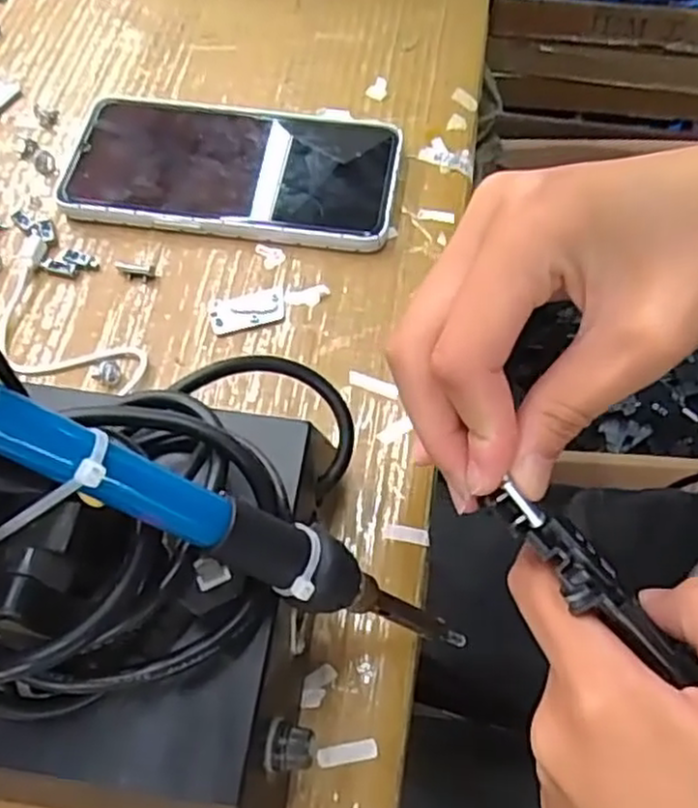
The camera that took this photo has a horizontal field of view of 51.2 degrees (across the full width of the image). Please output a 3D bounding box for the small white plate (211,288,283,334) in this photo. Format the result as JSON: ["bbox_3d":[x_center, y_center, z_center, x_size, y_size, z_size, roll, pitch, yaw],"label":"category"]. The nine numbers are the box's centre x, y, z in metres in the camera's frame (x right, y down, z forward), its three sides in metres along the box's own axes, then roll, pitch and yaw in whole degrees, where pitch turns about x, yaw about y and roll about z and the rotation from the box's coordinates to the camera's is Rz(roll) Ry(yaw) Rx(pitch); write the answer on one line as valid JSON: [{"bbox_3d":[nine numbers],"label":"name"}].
[{"bbox_3d":[-0.047,-0.043,0.335,0.034,0.004,0.018,-13,62,-5],"label":"small white plate"}]

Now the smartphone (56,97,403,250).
[{"bbox_3d":[-0.058,-0.123,0.372,0.163,0.015,0.087,6,62,4],"label":"smartphone"}]

